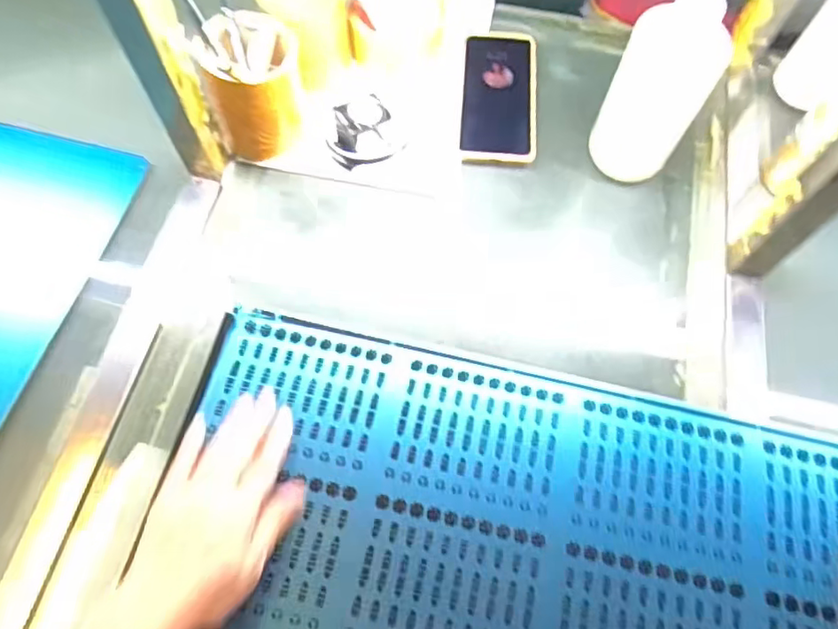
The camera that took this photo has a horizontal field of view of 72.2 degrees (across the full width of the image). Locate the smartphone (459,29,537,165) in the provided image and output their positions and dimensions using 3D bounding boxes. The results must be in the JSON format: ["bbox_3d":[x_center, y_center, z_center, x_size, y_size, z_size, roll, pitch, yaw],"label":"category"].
[{"bbox_3d":[0.083,-0.228,0.587,0.074,0.011,0.167,6,67,-3],"label":"smartphone"}]

